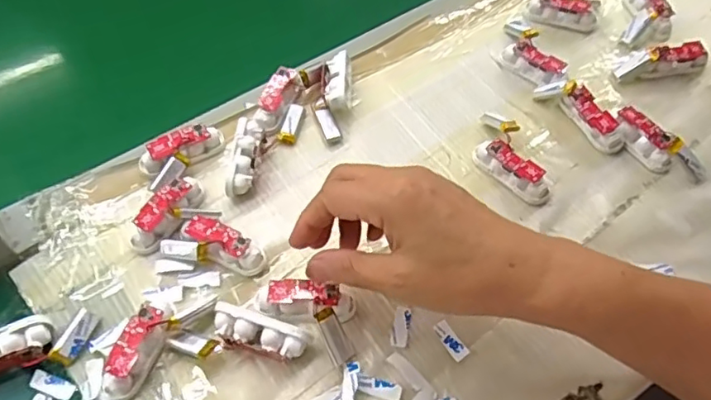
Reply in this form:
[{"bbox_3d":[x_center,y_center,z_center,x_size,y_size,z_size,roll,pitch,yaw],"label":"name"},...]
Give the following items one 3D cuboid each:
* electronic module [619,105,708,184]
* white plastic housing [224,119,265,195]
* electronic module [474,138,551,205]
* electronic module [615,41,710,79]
[{"bbox_3d":[0.227,-0.039,0.441,0.022,0.022,0.074,-33,63,-22],"label":"electronic module"},{"bbox_3d":[-0.080,-0.032,0.427,0.019,0.019,0.063,6,56,3],"label":"white plastic housing"},{"bbox_3d":[0.114,-0.022,0.428,0.020,0.020,0.062,-35,64,-23],"label":"electronic module"},{"bbox_3d":[0.256,-0.116,0.490,0.075,0.023,0.020,-5,56,-5],"label":"electronic module"}]

